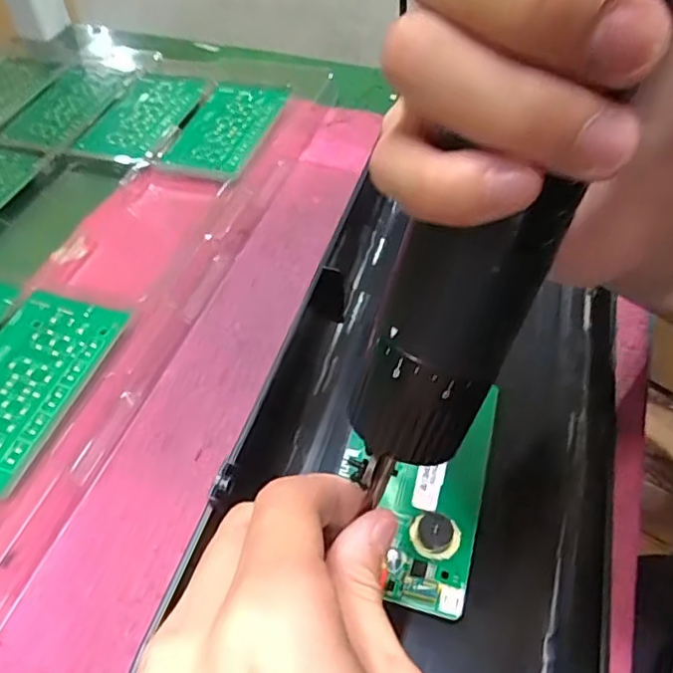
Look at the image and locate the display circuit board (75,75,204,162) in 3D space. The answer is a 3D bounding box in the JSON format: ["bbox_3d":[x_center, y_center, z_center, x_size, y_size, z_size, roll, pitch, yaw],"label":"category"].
[{"bbox_3d":[-0.143,-0.168,0.444,0.065,0.004,0.108,15,51,9],"label":"display circuit board"}]

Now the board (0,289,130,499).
[{"bbox_3d":[-0.155,0.022,0.292,0.061,0.007,0.105,16,51,10],"label":"board"}]

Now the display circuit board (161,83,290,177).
[{"bbox_3d":[-0.080,-0.152,0.426,0.059,0.009,0.101,16,51,9],"label":"display circuit board"}]

